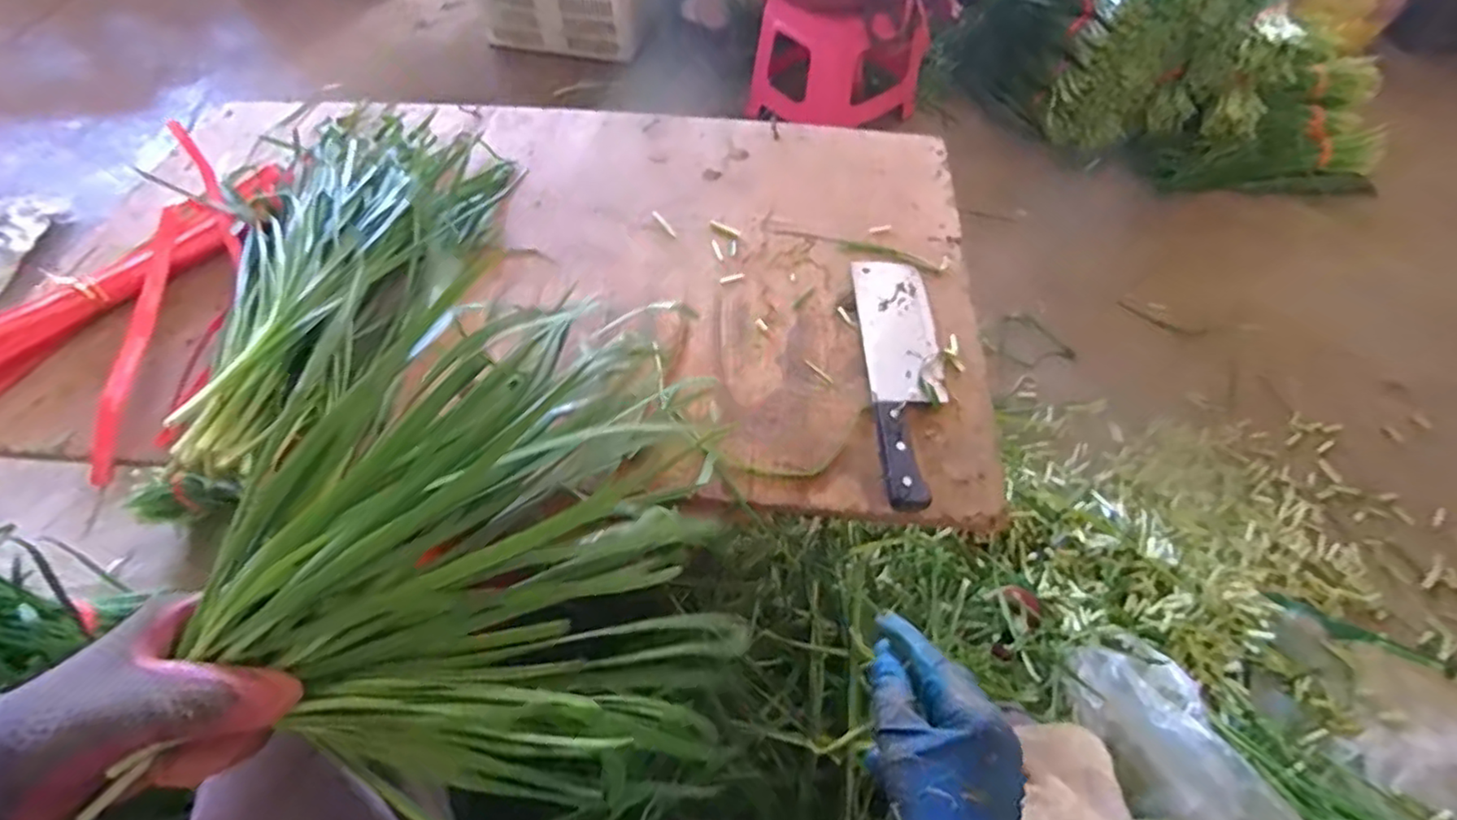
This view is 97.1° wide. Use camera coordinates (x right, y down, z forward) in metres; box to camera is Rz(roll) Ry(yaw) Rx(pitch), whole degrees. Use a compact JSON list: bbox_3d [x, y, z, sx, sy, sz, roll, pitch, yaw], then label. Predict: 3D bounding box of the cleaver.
[{"bbox_3d":[0.156,-0.038,0.568,0.065,0.022,0.268,2,55,0],"label":"cleaver"}]

